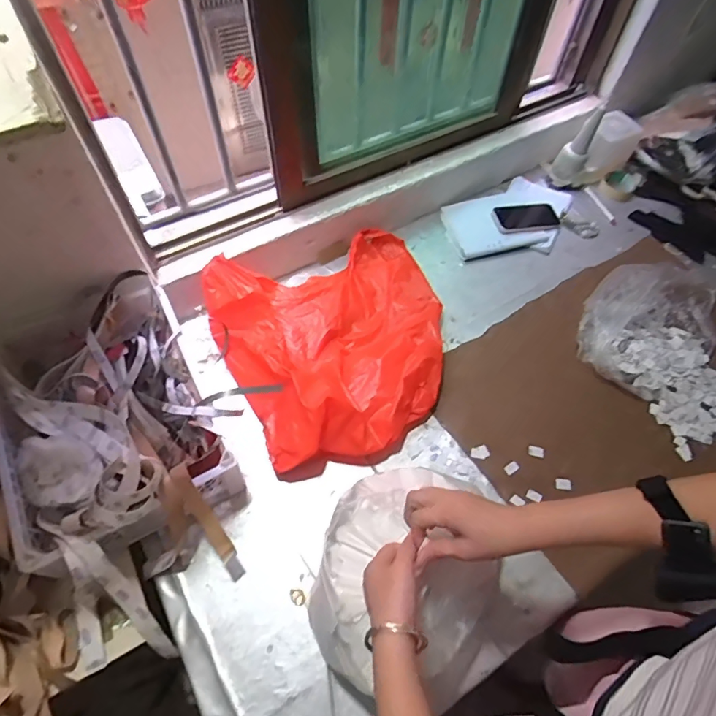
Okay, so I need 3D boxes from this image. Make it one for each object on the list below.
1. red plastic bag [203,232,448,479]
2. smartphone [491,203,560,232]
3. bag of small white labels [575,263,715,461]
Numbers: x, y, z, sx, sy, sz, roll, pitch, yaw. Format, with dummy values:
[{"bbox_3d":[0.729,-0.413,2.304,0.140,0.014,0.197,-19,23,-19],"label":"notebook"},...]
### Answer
[{"bbox_3d":[-0.015,-0.047,0.877,0.447,0.109,0.427,-26,63,-16],"label":"red plastic bag"},{"bbox_3d":[0.394,-0.331,1.098,0.153,0.009,0.070,-9,74,-6],"label":"smartphone"},{"bbox_3d":[0.615,-0.037,0.902,0.324,0.091,0.338,-35,66,-21],"label":"bag of small white labels"}]

